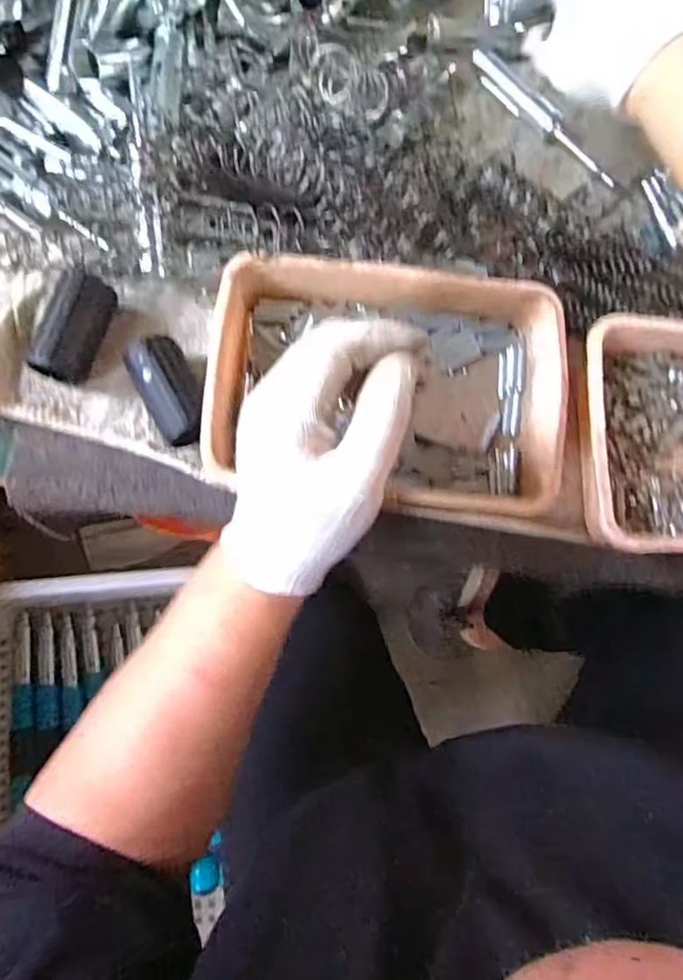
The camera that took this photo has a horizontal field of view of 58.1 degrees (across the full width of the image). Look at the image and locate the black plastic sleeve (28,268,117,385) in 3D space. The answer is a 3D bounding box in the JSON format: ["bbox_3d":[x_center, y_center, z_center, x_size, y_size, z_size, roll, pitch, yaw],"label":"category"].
[{"bbox_3d":[-0.159,-0.097,0.365,0.026,0.037,0.063,21,80,0],"label":"black plastic sleeve"}]

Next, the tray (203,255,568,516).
[{"bbox_3d":[0.029,-0.062,0.367,0.205,0.036,0.139,7,81,-3],"label":"tray"}]

